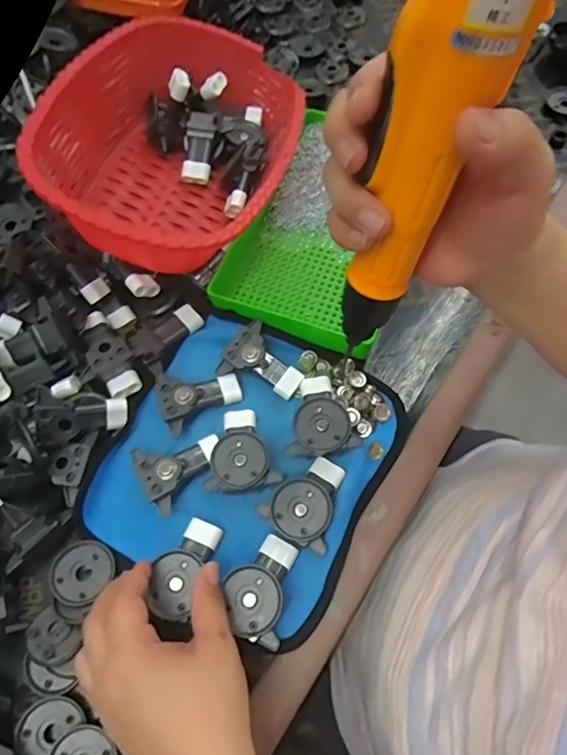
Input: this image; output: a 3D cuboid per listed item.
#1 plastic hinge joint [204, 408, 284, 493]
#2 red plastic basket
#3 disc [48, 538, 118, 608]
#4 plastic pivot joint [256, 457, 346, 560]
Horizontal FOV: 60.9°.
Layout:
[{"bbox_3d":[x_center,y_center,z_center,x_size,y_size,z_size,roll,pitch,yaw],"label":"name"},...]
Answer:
[{"bbox_3d":[-0.027,0.056,0.368,0.050,0.024,0.068,6,66,4],"label":"plastic hinge joint"},{"bbox_3d":[-0.087,-0.202,0.427,0.184,0.114,0.269,13,66,7],"label":"red plastic basket"},{"bbox_3d":[-0.145,0.138,0.346,0.041,0.012,0.041,0,65,1],"label":"disc"},{"bbox_3d":[0.021,0.088,0.348,0.050,0.013,0.064,32,70,15],"label":"plastic pivot joint"}]

